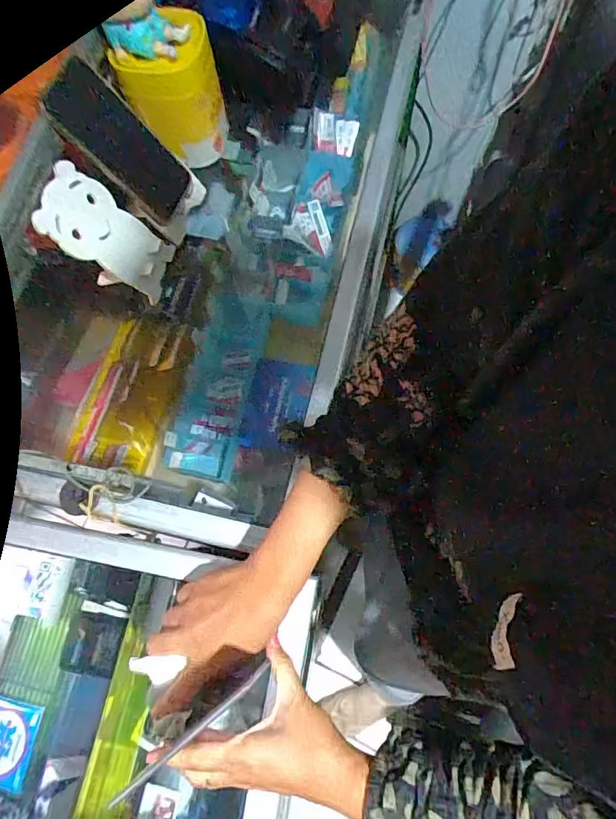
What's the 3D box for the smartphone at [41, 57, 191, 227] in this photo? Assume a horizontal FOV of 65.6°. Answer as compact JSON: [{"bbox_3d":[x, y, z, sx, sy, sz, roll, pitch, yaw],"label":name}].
[{"bbox_3d":[-0.203,-0.289,0.529,0.011,0.168,0.075,31,87,37],"label":"smartphone"}]

